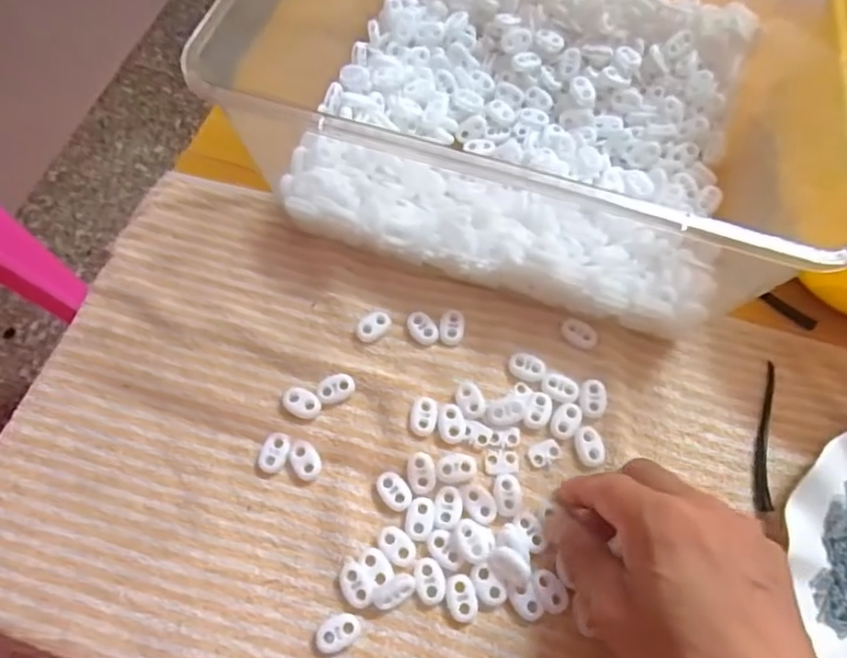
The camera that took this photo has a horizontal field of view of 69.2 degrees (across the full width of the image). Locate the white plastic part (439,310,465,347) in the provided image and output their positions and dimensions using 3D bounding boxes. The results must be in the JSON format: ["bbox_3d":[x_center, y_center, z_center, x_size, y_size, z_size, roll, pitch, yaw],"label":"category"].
[{"bbox_3d":[0.017,-0.002,0.376,0.014,0.005,0.024,9,66,2],"label":"white plastic part"}]

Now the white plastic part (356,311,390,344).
[{"bbox_3d":[-0.030,-0.002,0.373,0.022,0.007,0.015,-42,74,-18],"label":"white plastic part"}]

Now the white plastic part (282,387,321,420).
[{"bbox_3d":[-0.070,0.043,0.353,0.022,0.006,0.016,32,69,12],"label":"white plastic part"}]

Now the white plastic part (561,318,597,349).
[{"bbox_3d":[0.095,0.003,0.373,0.023,0.004,0.015,32,69,12],"label":"white plastic part"}]

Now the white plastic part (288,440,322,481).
[{"bbox_3d":[-0.066,0.073,0.340,0.016,0.005,0.022,-26,69,-13],"label":"white plastic part"}]

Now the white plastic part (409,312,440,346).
[{"bbox_3d":[0.000,0.000,0.375,0.016,0.005,0.022,-37,72,-16],"label":"white plastic part"}]

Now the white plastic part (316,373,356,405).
[{"bbox_3d":[-0.051,0.034,0.357,0.022,0.005,0.016,-24,69,-12],"label":"white plastic part"}]

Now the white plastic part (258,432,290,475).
[{"bbox_3d":[-0.083,0.069,0.341,0.015,0.007,0.023,17,67,5],"label":"white plastic part"}]

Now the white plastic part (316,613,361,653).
[{"bbox_3d":[-0.043,0.151,0.307,0.022,0.005,0.014,-30,70,-14],"label":"white plastic part"}]

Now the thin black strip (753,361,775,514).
[{"bbox_3d":[0.197,0.061,0.356,0.009,0.006,0.089,14,66,4],"label":"thin black strip"}]

